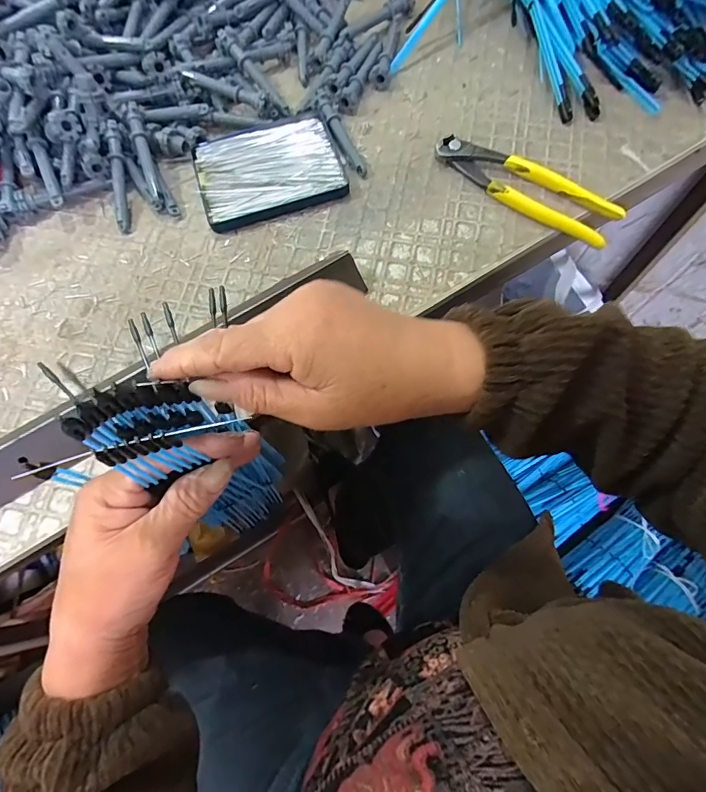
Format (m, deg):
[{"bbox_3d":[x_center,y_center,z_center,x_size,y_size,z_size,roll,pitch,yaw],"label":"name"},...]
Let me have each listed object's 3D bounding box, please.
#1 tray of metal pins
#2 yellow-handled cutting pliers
[{"bbox_3d":[-0.078,-0.208,0.415,0.126,0.007,0.104,-18,72,-5],"label":"tray of metal pins"},{"bbox_3d":[0.143,-0.177,0.390,0.162,0.023,0.041,35,75,12],"label":"yellow-handled cutting pliers"}]

